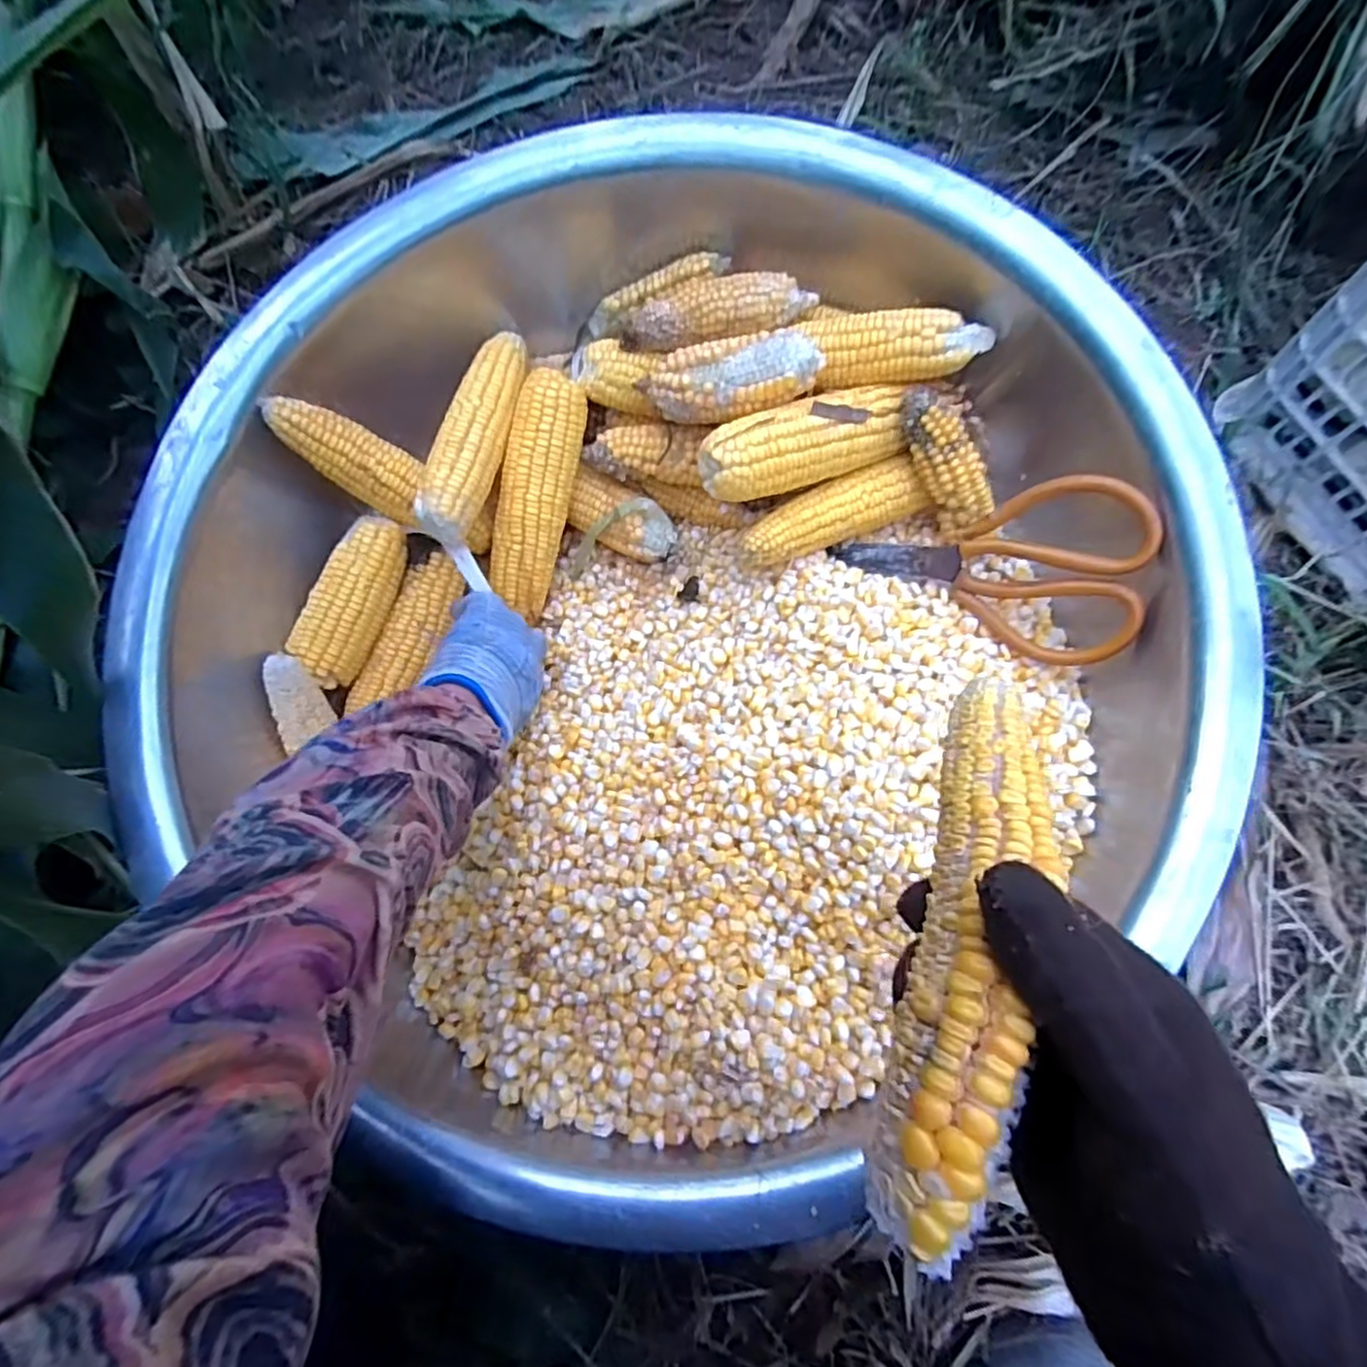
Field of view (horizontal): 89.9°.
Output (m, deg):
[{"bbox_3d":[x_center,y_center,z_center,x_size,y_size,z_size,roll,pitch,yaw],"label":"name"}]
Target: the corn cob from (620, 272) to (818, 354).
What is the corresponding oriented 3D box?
[{"bbox_3d":[0.023,-0.265,0.486,0.131,0.033,0.040,-3,71,1],"label":"corn cob"}]

